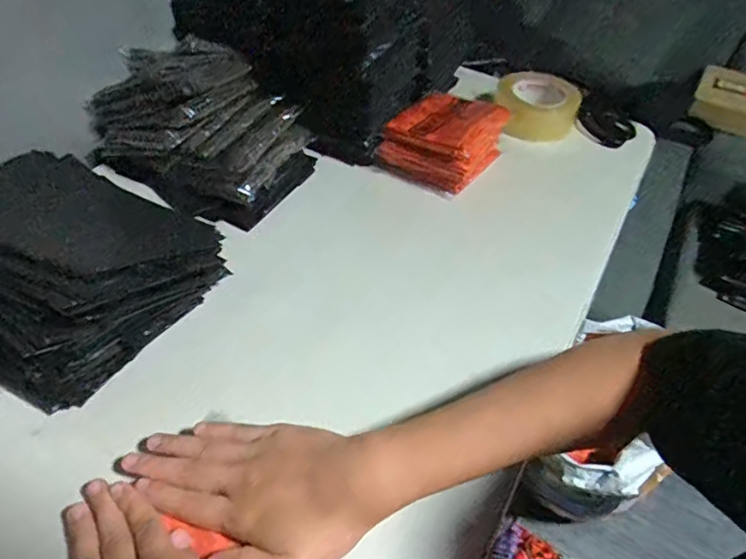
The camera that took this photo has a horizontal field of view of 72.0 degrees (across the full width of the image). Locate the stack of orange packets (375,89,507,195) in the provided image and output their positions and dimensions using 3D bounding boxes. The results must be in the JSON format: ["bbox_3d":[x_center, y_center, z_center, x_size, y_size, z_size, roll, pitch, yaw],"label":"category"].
[{"bbox_3d":[0.093,-0.188,0.678,0.124,0.083,0.129,27,51,19],"label":"stack of orange packets"}]

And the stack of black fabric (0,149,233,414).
[{"bbox_3d":[-0.298,-0.043,0.495,0.274,0.099,0.218,35,54,25],"label":"stack of black fabric"}]

